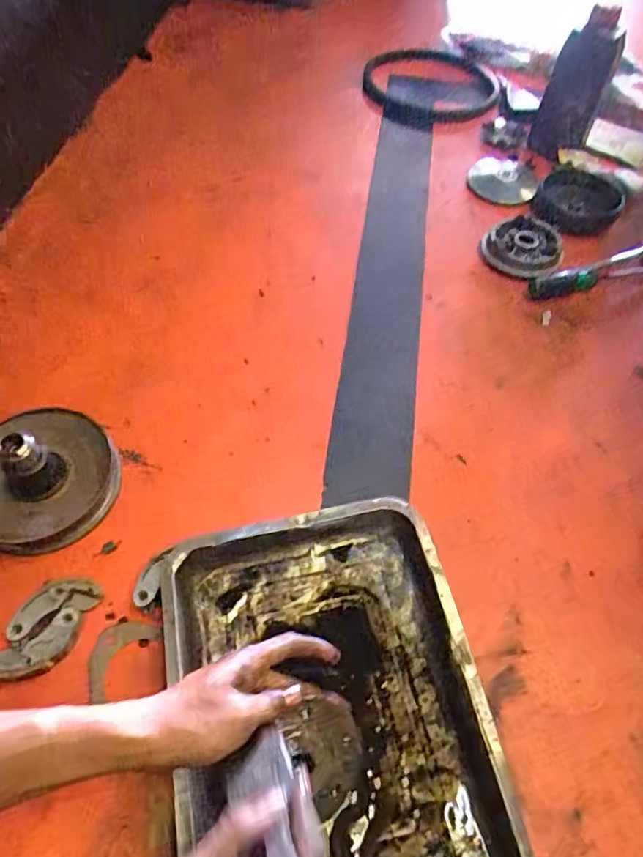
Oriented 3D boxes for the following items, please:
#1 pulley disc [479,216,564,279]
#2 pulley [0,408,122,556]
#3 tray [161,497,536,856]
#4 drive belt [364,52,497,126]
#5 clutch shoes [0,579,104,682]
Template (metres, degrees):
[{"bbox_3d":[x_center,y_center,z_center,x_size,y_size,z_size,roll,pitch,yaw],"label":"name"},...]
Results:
[{"bbox_3d":[0.306,-0.275,0.836,0.118,0.034,0.116,0,55,-1],"label":"pulley disc"},{"bbox_3d":[-0.301,0.040,0.565,0.145,0.081,0.153,0,55,-1],"label":"pulley"},{"bbox_3d":[0.005,0.241,0.462,0.259,0.051,0.348,-10,56,-8],"label":"tray"},{"bbox_3d":[0.248,-0.756,1.192,0.287,0.018,0.346,-8,56,-6],"label":"drive belt"},{"bbox_3d":[-0.257,0.188,0.511,0.064,0.022,0.100,16,57,10],"label":"clutch shoes"}]

